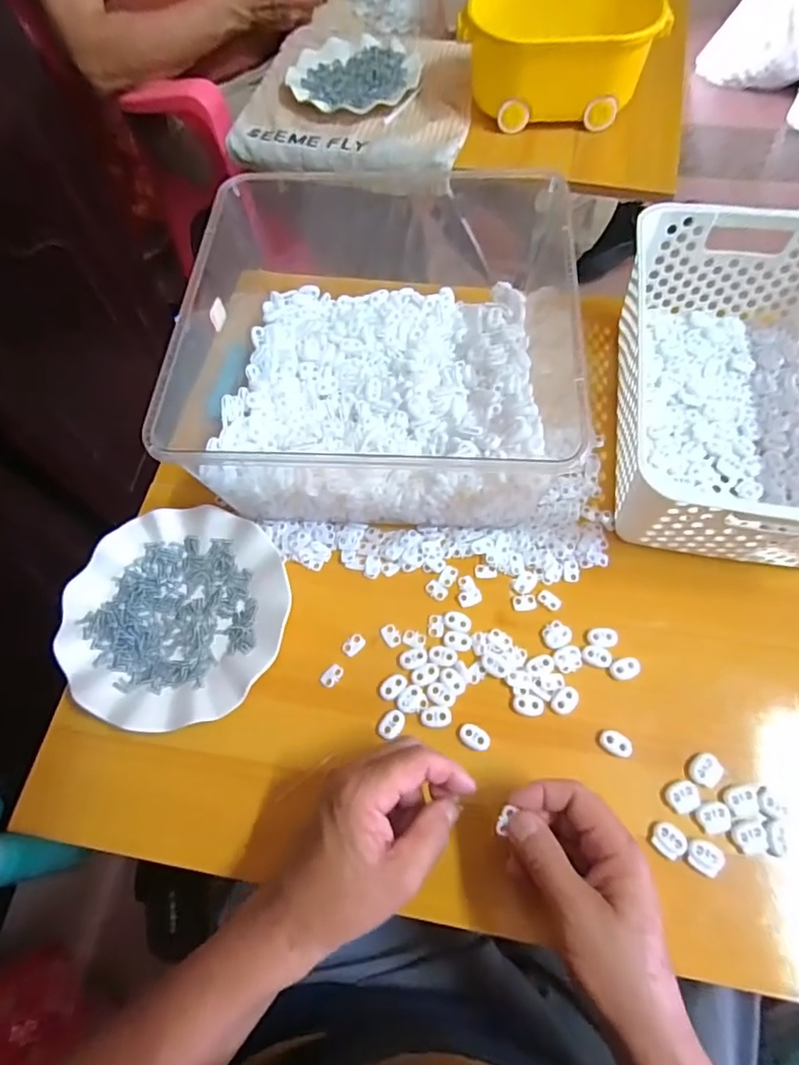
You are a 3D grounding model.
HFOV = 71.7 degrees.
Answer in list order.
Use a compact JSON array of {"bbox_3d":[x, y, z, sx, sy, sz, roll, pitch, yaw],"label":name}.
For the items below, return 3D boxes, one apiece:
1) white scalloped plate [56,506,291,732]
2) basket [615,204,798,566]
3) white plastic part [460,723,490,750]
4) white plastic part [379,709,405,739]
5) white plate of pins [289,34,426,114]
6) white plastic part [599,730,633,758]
[{"bbox_3d":[-0.184,0.066,0.457,0.178,0.017,0.178,-1,64,2],"label":"white scalloped plate"},{"bbox_3d":[0.298,-0.123,0.472,0.185,0.115,0.296,9,65,7],"label":"basket"},{"bbox_3d":[0.056,0.152,0.411,0.023,0.004,0.016,24,68,13],"label":"white plastic part"},{"bbox_3d":[-0.006,0.145,0.419,0.022,0.004,0.017,-42,70,-16],"label":"white plastic part"},{"bbox_3d":[-0.065,-0.655,0.796,0.180,0.023,0.171,-1,64,2],"label":"white plate of pins"},{"bbox_3d":[0.160,0.155,0.408,0.023,0.004,0.016,26,68,14],"label":"white plastic part"}]

